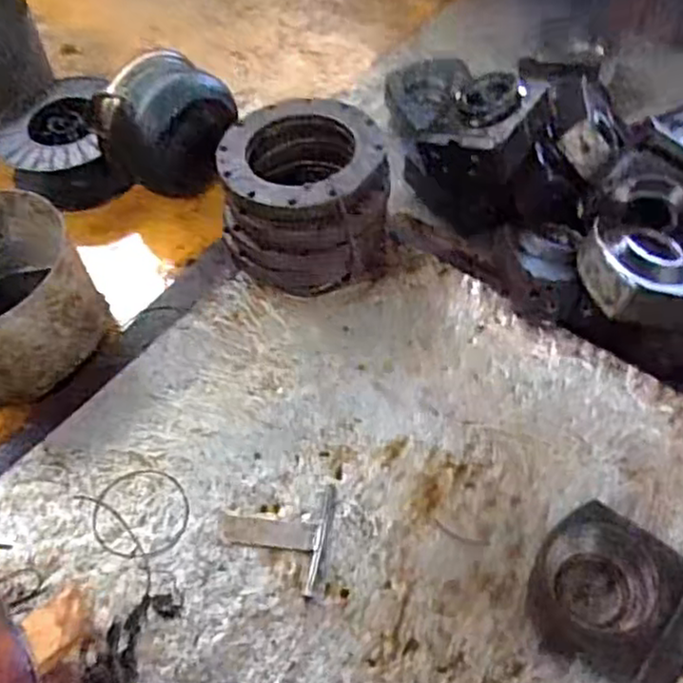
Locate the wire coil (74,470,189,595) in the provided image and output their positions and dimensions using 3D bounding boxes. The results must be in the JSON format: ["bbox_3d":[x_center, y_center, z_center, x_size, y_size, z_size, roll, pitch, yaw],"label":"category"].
[{"bbox_3d":[-0.253,0.234,0.910,0.120,0.014,0.165,-32,61,-18],"label":"wire coil"}]

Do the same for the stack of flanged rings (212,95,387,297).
[{"bbox_3d":[-0.058,-0.229,1.117,0.255,0.173,0.265,-1,57,1],"label":"stack of flanged rings"}]

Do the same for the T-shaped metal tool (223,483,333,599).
[{"bbox_3d":[-0.085,0.242,0.908,0.134,0.010,0.135,10,57,8],"label":"T-shaped metal tool"}]

